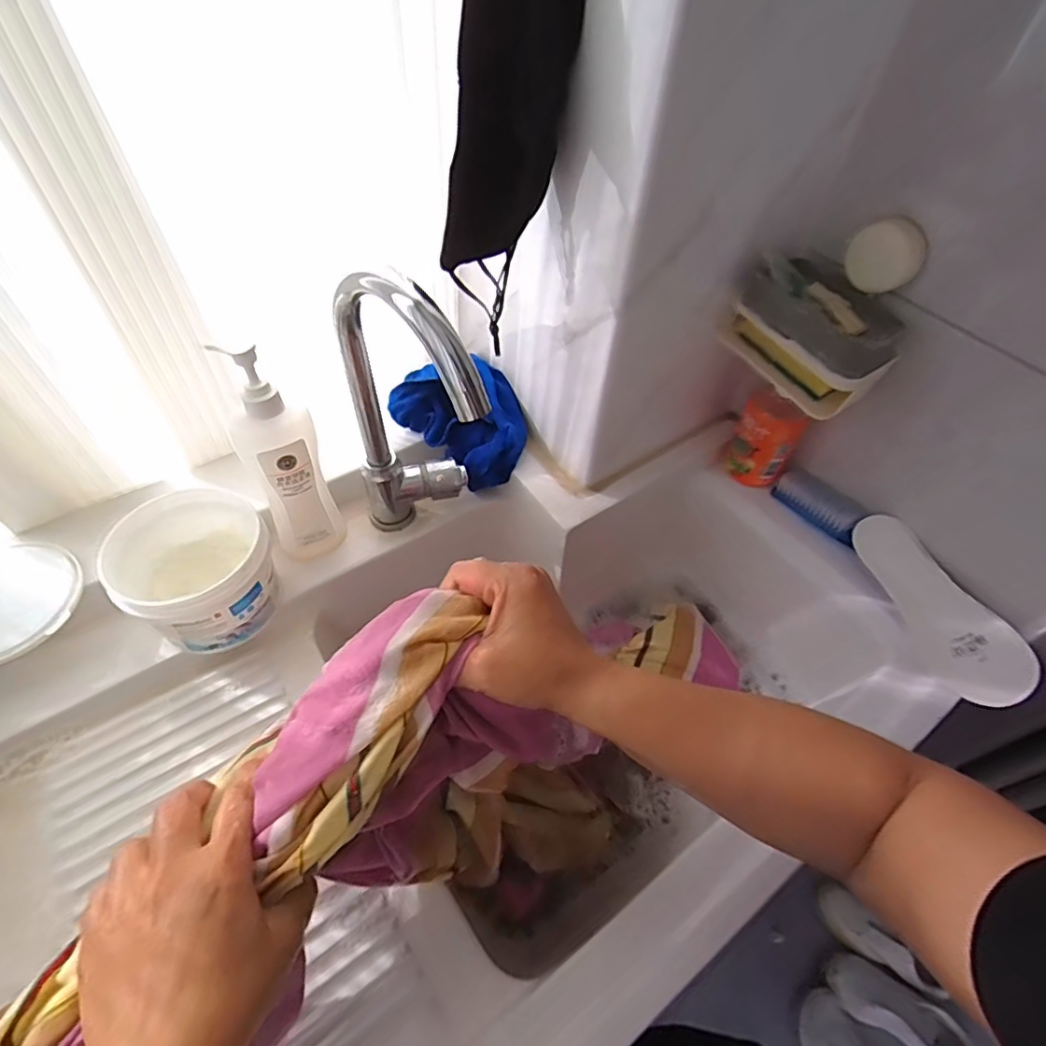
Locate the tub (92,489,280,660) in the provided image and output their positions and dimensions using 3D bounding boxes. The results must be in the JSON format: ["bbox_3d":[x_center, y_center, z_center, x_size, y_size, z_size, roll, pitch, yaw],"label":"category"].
[{"bbox_3d":[-0.293,0.050,0.525,0.117,0.095,0.113,2,52,-2],"label":"tub"}]

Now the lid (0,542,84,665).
[{"bbox_3d":[-0.458,0.071,0.506,0.127,0.016,0.123,2,52,-2],"label":"lid"}]

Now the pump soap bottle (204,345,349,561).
[{"bbox_3d":[-0.215,-0.050,0.523,0.065,0.232,0.046,-11,54,-11],"label":"pump soap bottle"}]

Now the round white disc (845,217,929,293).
[{"bbox_3d":[0.306,-0.227,0.492,0.060,0.064,0.020,36,59,22],"label":"round white disc"}]

